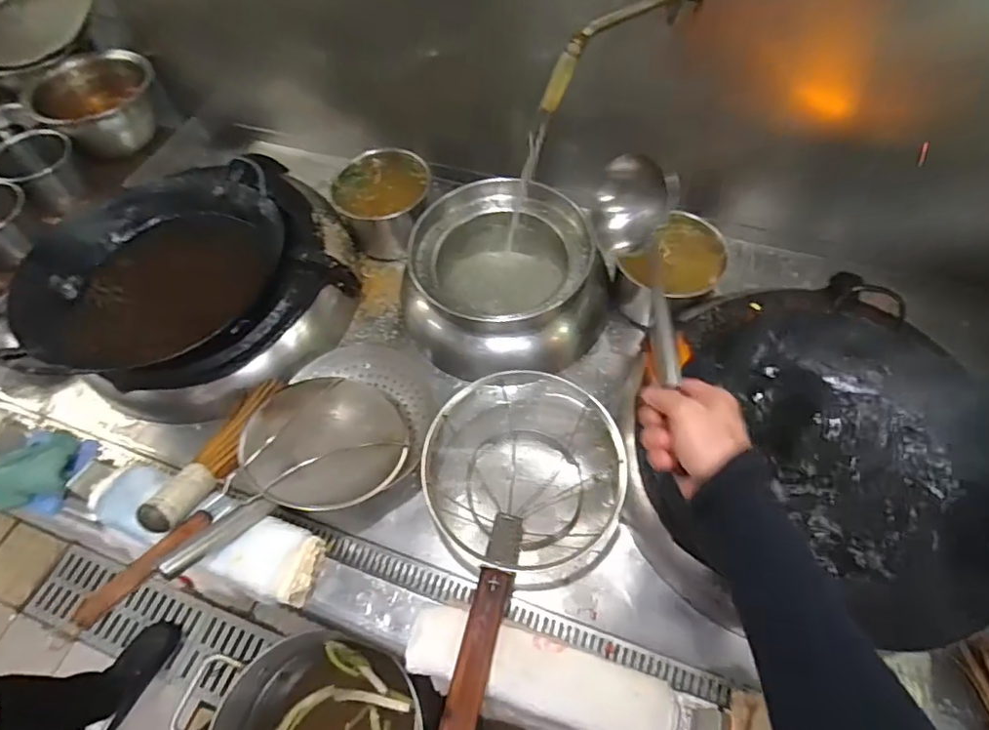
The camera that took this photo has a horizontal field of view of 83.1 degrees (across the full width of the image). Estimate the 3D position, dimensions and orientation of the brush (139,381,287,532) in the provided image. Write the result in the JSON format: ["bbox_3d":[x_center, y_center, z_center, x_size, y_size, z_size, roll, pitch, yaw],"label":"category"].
[{"bbox_3d":[-0.407,0.119,0.834,0.075,0.044,0.290,11,44,11],"label":"brush"}]

